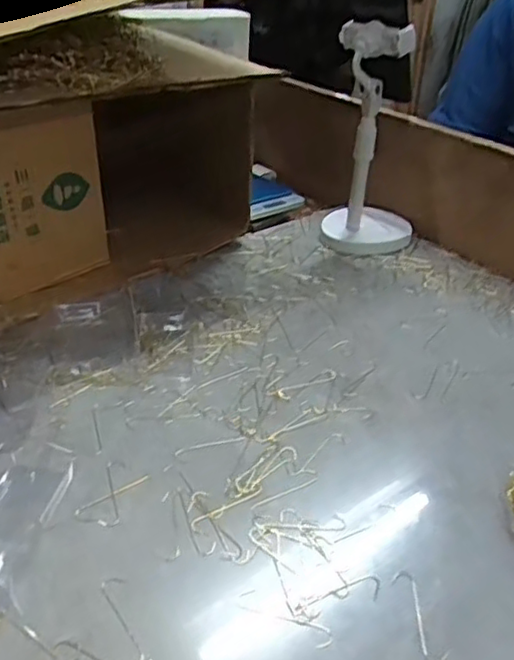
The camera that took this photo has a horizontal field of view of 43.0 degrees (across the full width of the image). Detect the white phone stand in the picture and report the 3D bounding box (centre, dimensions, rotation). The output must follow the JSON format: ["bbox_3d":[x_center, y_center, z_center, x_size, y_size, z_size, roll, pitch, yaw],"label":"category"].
[{"bbox_3d":[0.151,-0.236,0.816,0.122,0.264,0.099,9,33,9],"label":"white phone stand"}]

